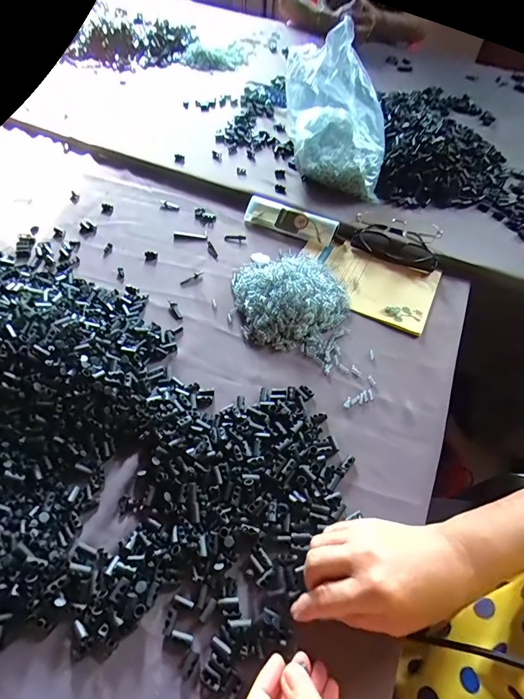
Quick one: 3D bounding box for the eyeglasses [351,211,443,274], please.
[{"bbox_3d":[0.202,-0.170,0.586,0.143,0.032,0.070,21,57,12],"label":"eyeglasses"}]

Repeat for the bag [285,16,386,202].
[{"bbox_3d":[0.124,-0.391,0.631,0.171,0.196,0.194,7,55,4],"label":"bag"}]

